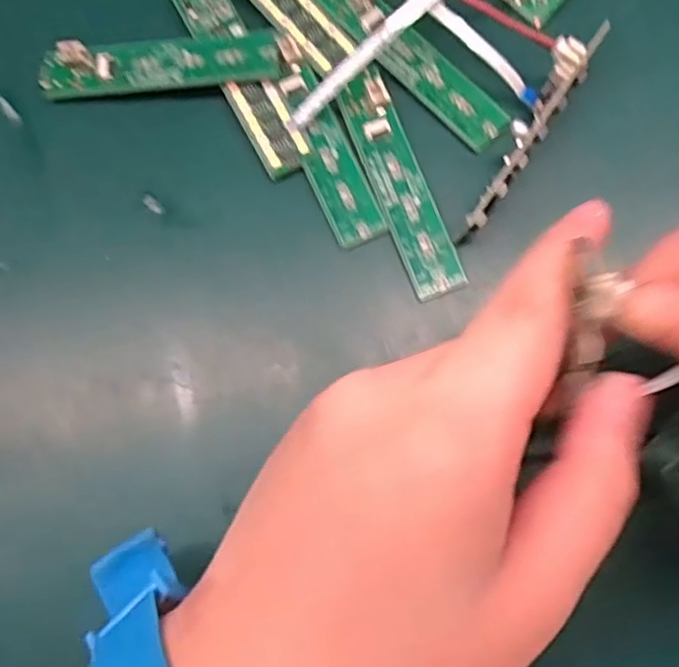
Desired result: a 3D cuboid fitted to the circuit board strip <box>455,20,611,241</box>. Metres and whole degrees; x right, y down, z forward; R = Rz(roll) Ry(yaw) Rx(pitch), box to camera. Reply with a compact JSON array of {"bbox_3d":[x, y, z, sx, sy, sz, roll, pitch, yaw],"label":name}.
[{"bbox_3d":[0.063,-0.067,0.230,0.012,0.017,0.080,30,79,9],"label":"circuit board strip"}]

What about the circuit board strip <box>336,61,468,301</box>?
[{"bbox_3d":[0.020,-0.052,0.233,0.018,0.008,0.081,-19,77,-3],"label":"circuit board strip"}]

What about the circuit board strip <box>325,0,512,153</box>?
[{"bbox_3d":[0.025,-0.098,0.243,0.019,0.007,0.083,-44,79,-8],"label":"circuit board strip"}]

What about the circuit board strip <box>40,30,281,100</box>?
[{"bbox_3d":[-0.063,-0.094,0.241,0.083,0.006,0.019,-4,76,1],"label":"circuit board strip"}]

